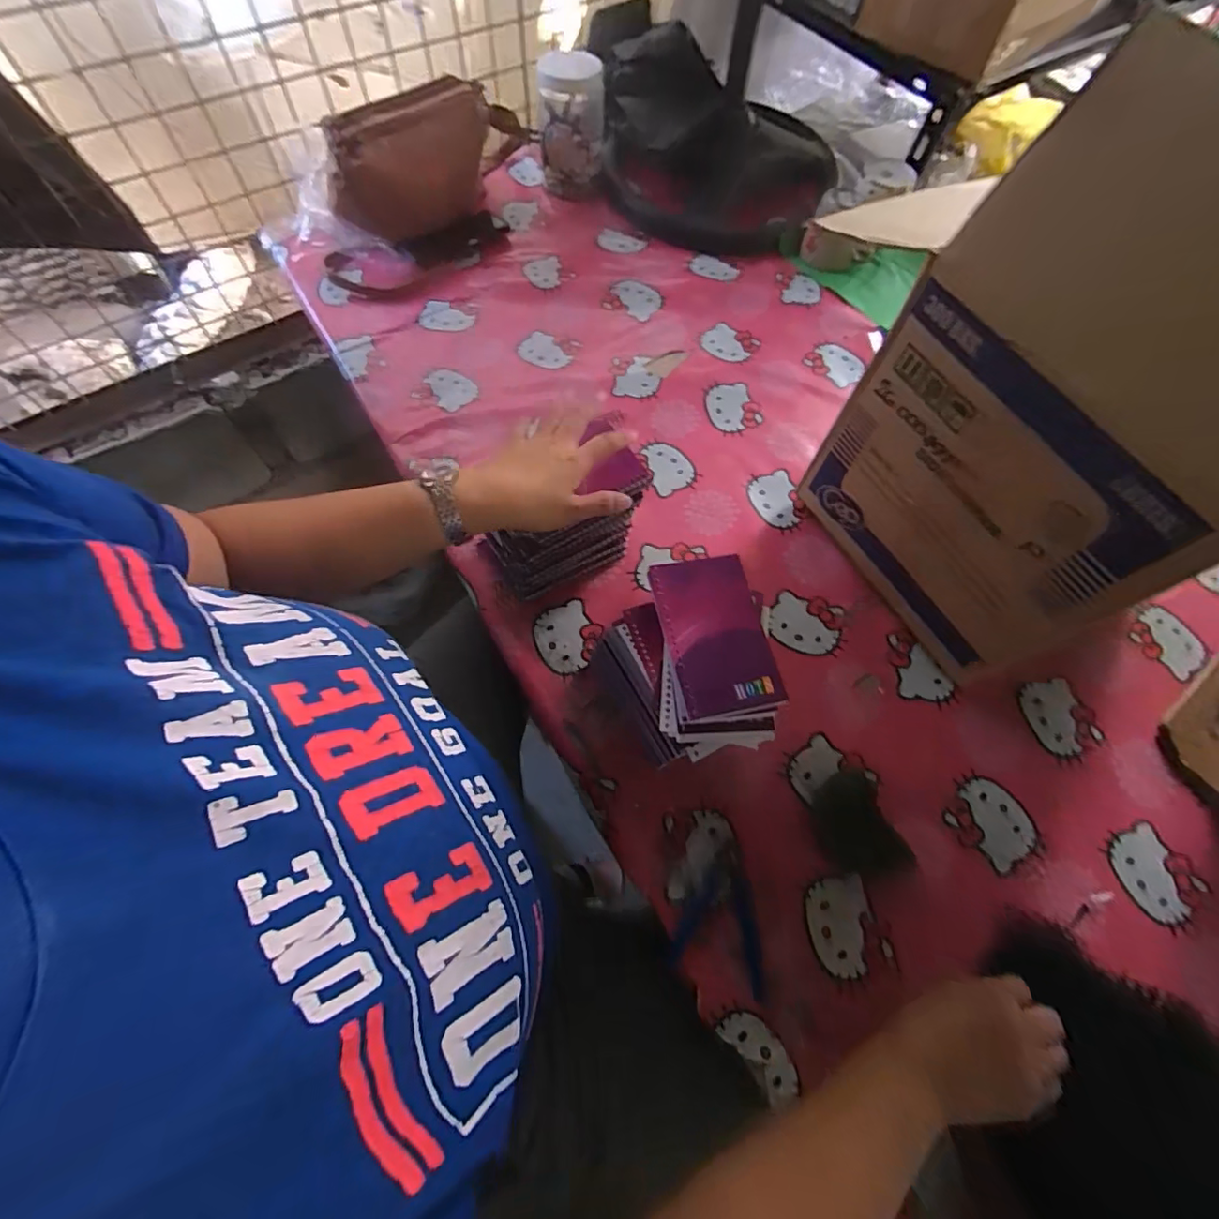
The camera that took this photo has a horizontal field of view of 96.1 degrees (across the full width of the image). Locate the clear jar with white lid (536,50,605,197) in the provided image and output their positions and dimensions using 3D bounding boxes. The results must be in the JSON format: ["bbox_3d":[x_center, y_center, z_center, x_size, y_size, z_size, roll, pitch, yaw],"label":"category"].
[{"bbox_3d":[-0.061,-0.787,0.888,0.100,0.146,0.123,-1,65,-3],"label":"clear jar with white lid"}]

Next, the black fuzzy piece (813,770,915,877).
[{"bbox_3d":[0.229,0.201,0.511,0.064,0.028,0.090,-14,66,-8],"label":"black fuzzy piece"}]

